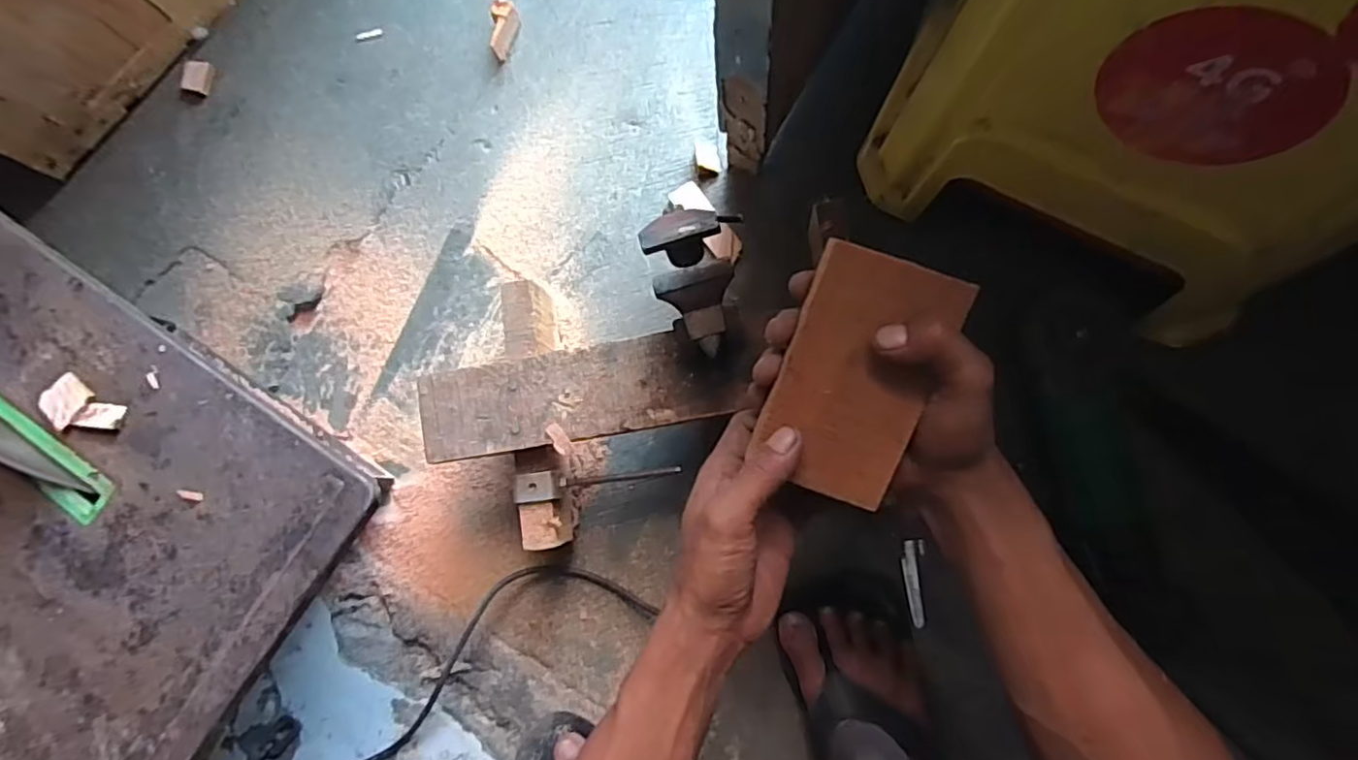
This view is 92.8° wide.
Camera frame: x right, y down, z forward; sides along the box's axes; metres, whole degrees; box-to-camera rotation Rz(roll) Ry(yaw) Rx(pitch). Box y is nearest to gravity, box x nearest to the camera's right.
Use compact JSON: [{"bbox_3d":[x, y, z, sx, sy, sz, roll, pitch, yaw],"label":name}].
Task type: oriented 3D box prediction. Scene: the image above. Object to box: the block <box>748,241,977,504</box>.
[{"bbox_3d":[0.097,0.001,0.351,0.076,0.012,0.133,20,105,6],"label":"block"}]

